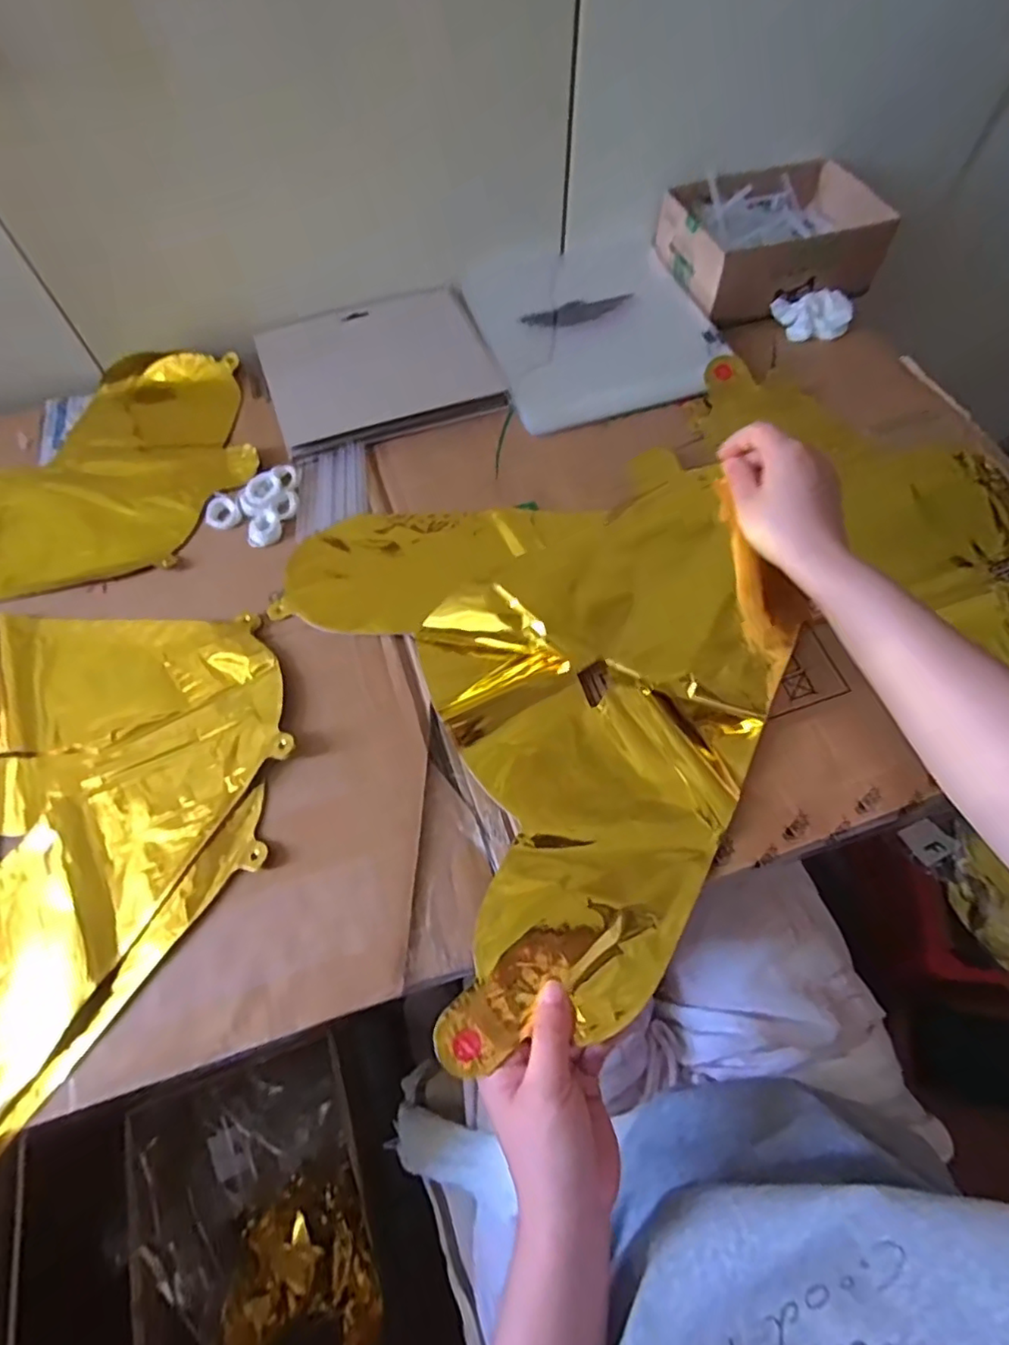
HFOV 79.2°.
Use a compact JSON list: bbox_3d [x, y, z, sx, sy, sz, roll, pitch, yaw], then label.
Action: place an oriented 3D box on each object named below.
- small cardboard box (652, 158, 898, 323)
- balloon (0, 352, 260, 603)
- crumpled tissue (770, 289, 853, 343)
[{"bbox_3d":[0.262,-0.422,0.598,0.197,0.061,0.138,-18,64,-8],"label":"small cardboard box"},{"bbox_3d":[-0.422,-0.154,0.510,0.406,0.013,0.246,-14,64,-6],"label":"balloon"},{"bbox_3d":[0.291,-0.339,0.579,0.071,0.023,0.046,9,64,6],"label":"crumpled tissue"}]

